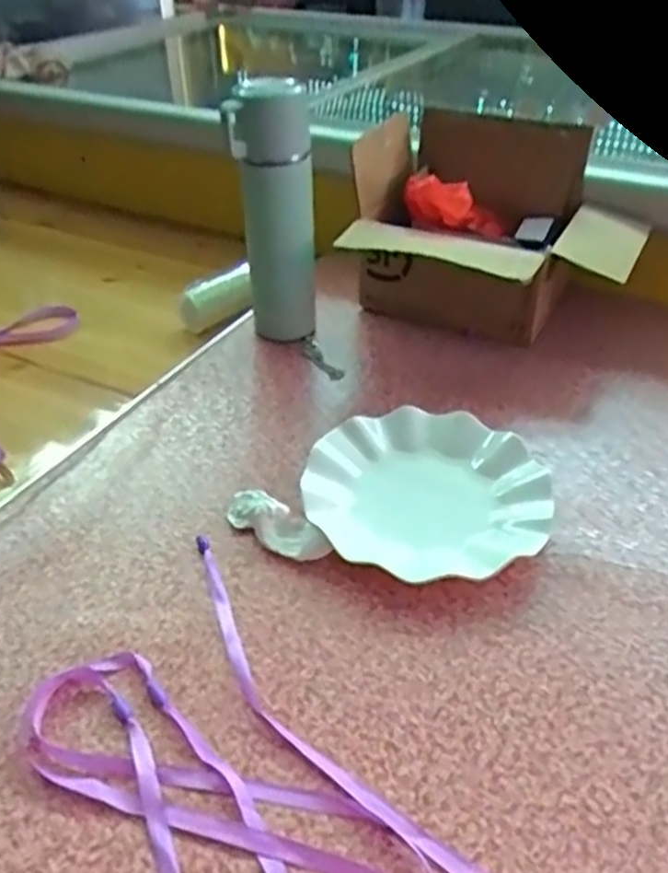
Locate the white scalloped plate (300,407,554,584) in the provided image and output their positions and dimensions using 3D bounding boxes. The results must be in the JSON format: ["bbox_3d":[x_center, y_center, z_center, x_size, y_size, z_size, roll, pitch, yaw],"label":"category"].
[{"bbox_3d":[0.073,0.040,0.569,0.182,0.030,0.166,0,38,0],"label":"white scalloped plate"}]

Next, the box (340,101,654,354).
[{"bbox_3d":[0.162,-0.200,0.754,0.274,0.189,0.217,10,39,13],"label":"box"}]

